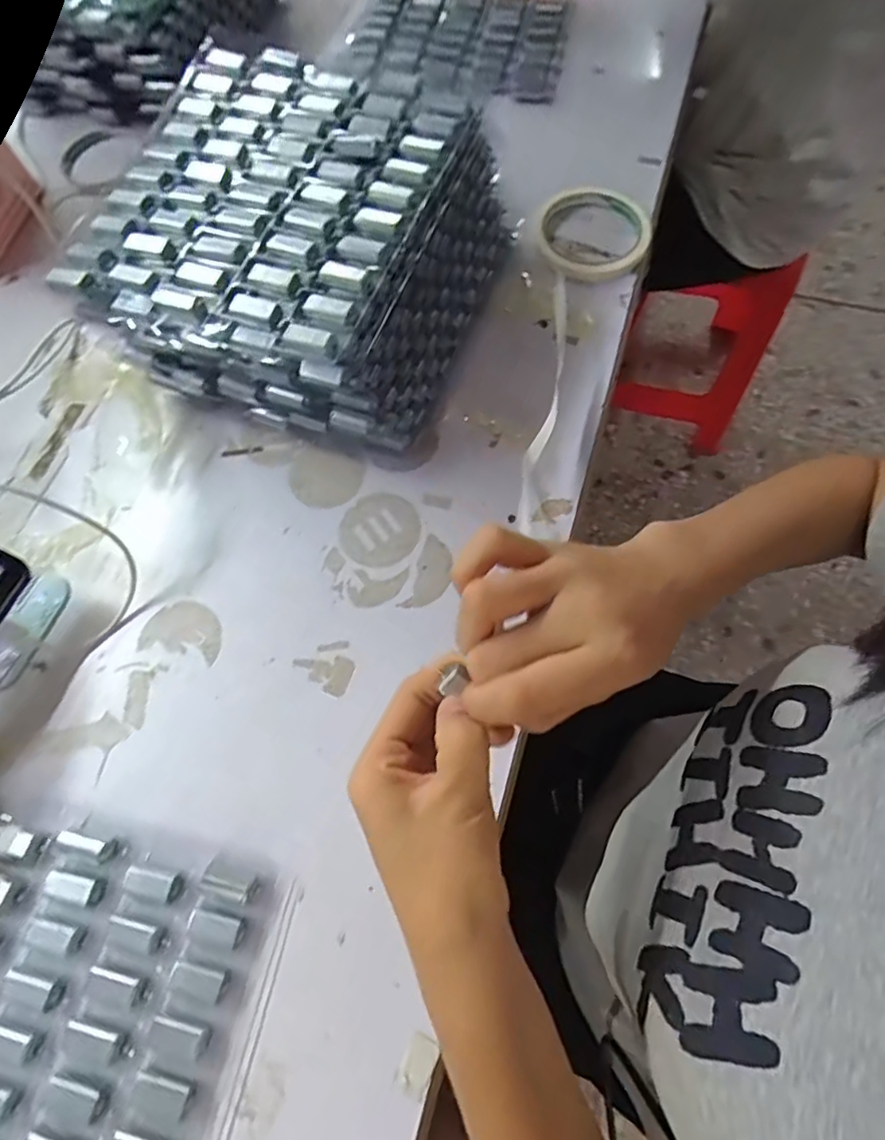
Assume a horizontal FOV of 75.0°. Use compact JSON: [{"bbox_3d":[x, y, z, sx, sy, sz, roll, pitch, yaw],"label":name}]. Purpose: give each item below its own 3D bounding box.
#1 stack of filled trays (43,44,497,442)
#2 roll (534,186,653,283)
[{"bbox_3d":[-0.097,-0.228,0.420,0.241,0.111,0.240,20,71,11],"label":"stack of filled trays"},{"bbox_3d":[0.124,-0.277,0.478,0.092,0.017,0.095,-1,68,3],"label":"roll"}]

